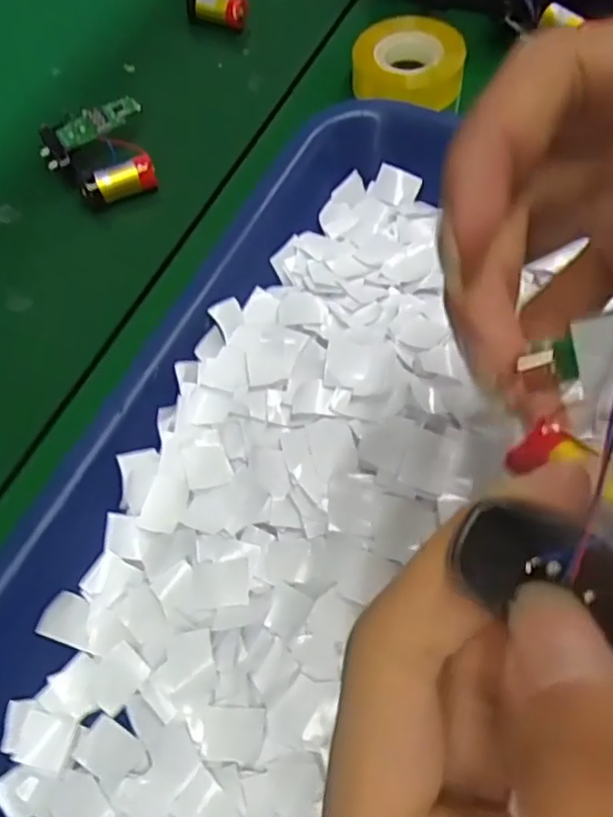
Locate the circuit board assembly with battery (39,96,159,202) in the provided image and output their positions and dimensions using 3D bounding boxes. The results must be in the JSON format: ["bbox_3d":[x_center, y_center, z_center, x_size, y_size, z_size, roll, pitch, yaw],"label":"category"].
[{"bbox_3d":[-0.103,-0.127,0.325,0.051,0.023,0.051,-22,66,-11],"label":"circuit board assembly with battery"}]

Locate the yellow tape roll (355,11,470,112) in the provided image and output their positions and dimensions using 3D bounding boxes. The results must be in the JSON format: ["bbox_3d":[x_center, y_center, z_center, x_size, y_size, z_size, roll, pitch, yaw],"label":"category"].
[{"bbox_3d":[0.053,-0.181,0.338,0.055,0.019,0.054,0,64,-1],"label":"yellow tape roll"}]

